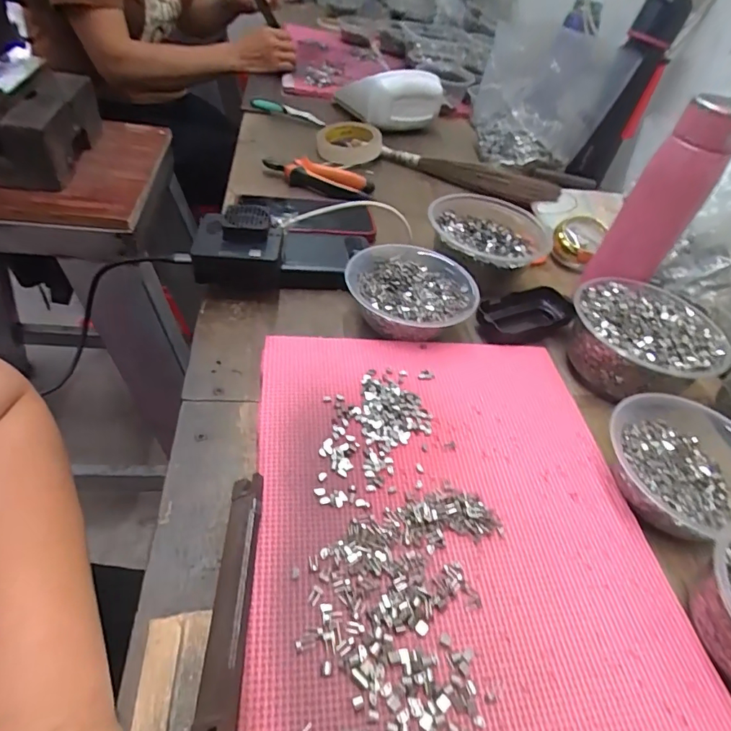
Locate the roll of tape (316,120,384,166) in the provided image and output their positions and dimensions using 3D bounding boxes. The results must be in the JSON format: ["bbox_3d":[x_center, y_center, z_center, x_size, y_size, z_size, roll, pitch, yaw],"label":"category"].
[{"bbox_3d":[-0.027,-0.358,0.756,0.095,0.031,0.100,4,46,-5],"label":"roll of tape"}]

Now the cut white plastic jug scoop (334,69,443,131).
[{"bbox_3d":[0.044,-0.478,0.853,0.181,0.078,0.055,-3,47,-12],"label":"cut white plastic jug scoop"}]

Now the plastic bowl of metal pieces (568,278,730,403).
[{"bbox_3d":[0.256,-0.027,0.446,0.128,0.055,0.134,-4,47,-13],"label":"plastic bowl of metal pieces"}]

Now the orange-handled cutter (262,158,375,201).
[{"bbox_3d":[-0.066,-0.270,0.669,0.145,0.028,0.058,17,46,7],"label":"orange-handled cutter"}]

